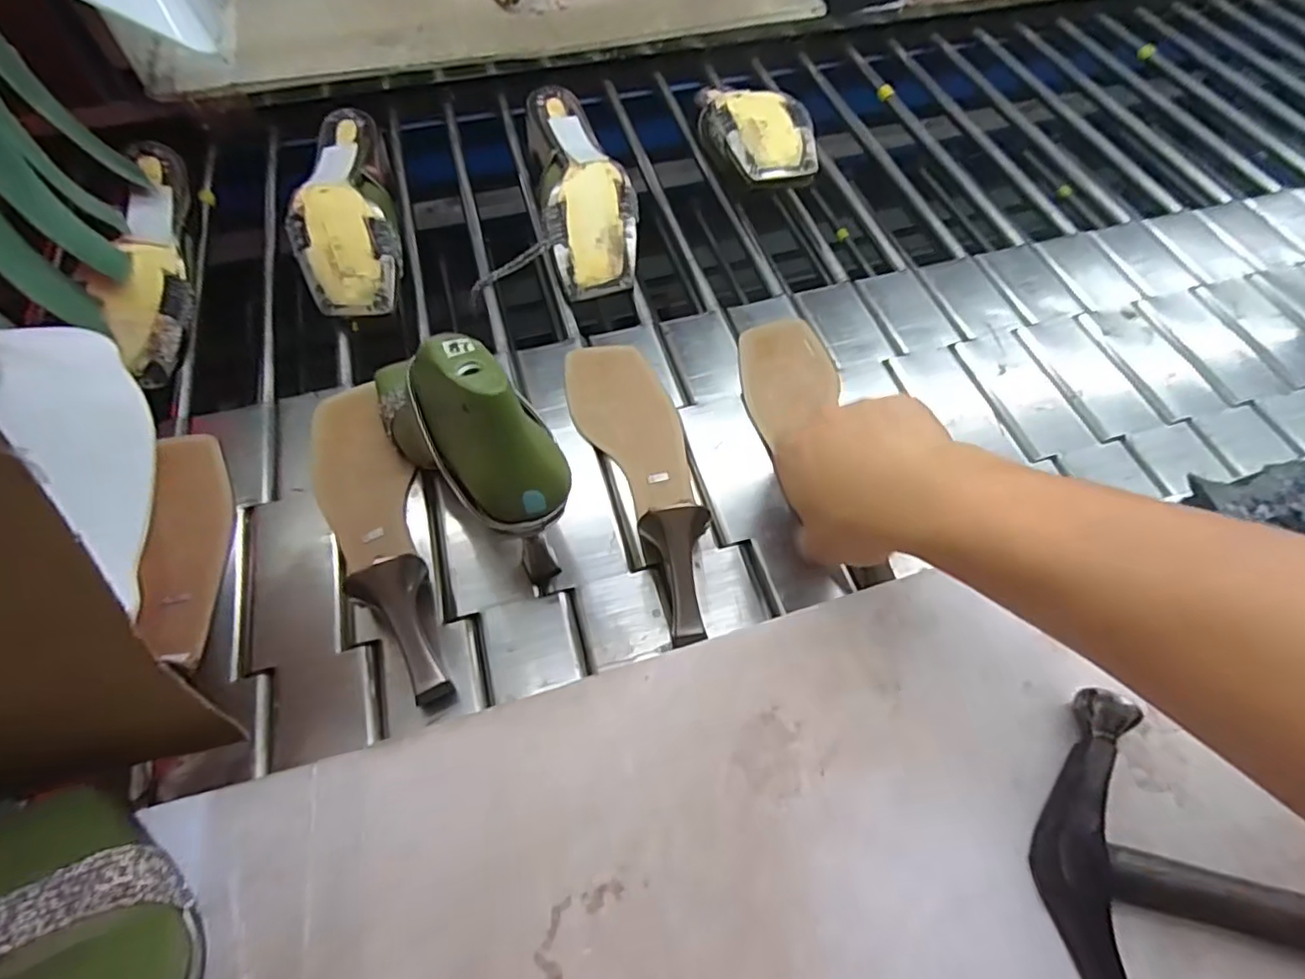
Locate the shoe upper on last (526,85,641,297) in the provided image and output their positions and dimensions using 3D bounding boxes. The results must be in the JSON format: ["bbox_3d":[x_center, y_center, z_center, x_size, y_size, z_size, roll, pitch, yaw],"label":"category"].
[{"bbox_3d":[-0.068,-0.283,0.602,0.083,0.076,0.225,-11,60,-8],"label":"shoe upper on last"}]

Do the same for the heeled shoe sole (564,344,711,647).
[{"bbox_3d":[-0.001,-0.022,0.453,0.077,0.058,0.257,-15,61,-10],"label":"heeled shoe sole"}]

